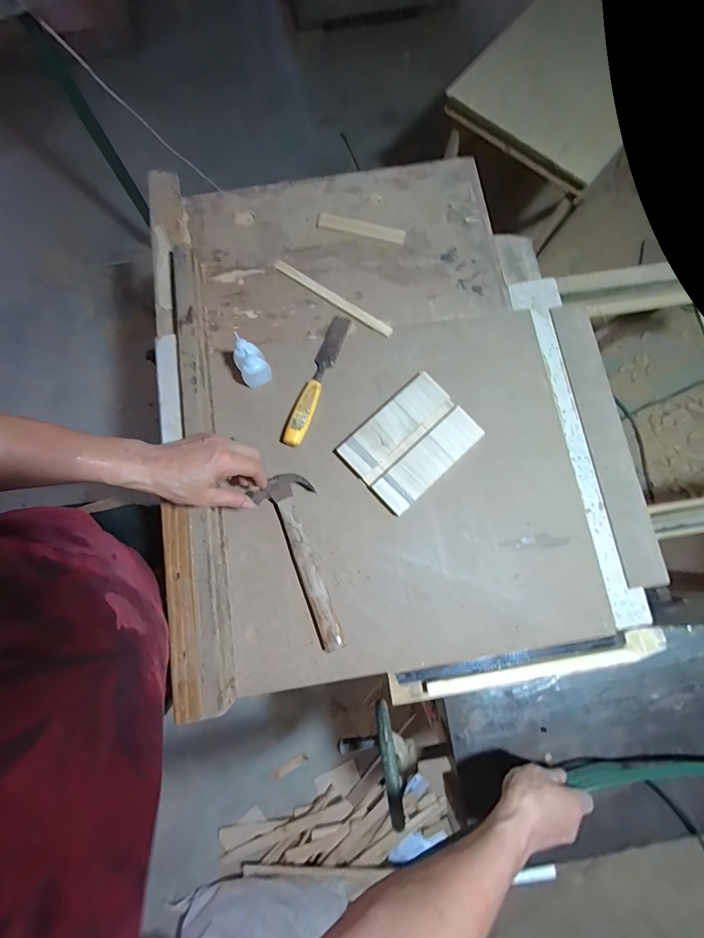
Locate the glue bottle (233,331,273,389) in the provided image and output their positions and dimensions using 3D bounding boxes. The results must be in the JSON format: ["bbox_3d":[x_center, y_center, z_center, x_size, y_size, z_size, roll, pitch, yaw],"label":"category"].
[{"bbox_3d":[-0.155,-0.164,0.568,0.045,0.090,0.042,-28,80,-7],"label":"glue bottle"}]

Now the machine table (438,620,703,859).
[{"bbox_3d":[0.551,0.365,0.549,0.801,0.033,0.258,-10,78,-4],"label":"machine table"}]

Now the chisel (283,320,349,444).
[{"bbox_3d":[-0.055,-0.149,0.597,0.032,0.019,0.240,19,78,3],"label":"chisel"}]

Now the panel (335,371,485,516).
[{"bbox_3d":[0.092,-0.041,0.581,0.189,0.020,0.137,-42,82,-9],"label":"panel"}]

